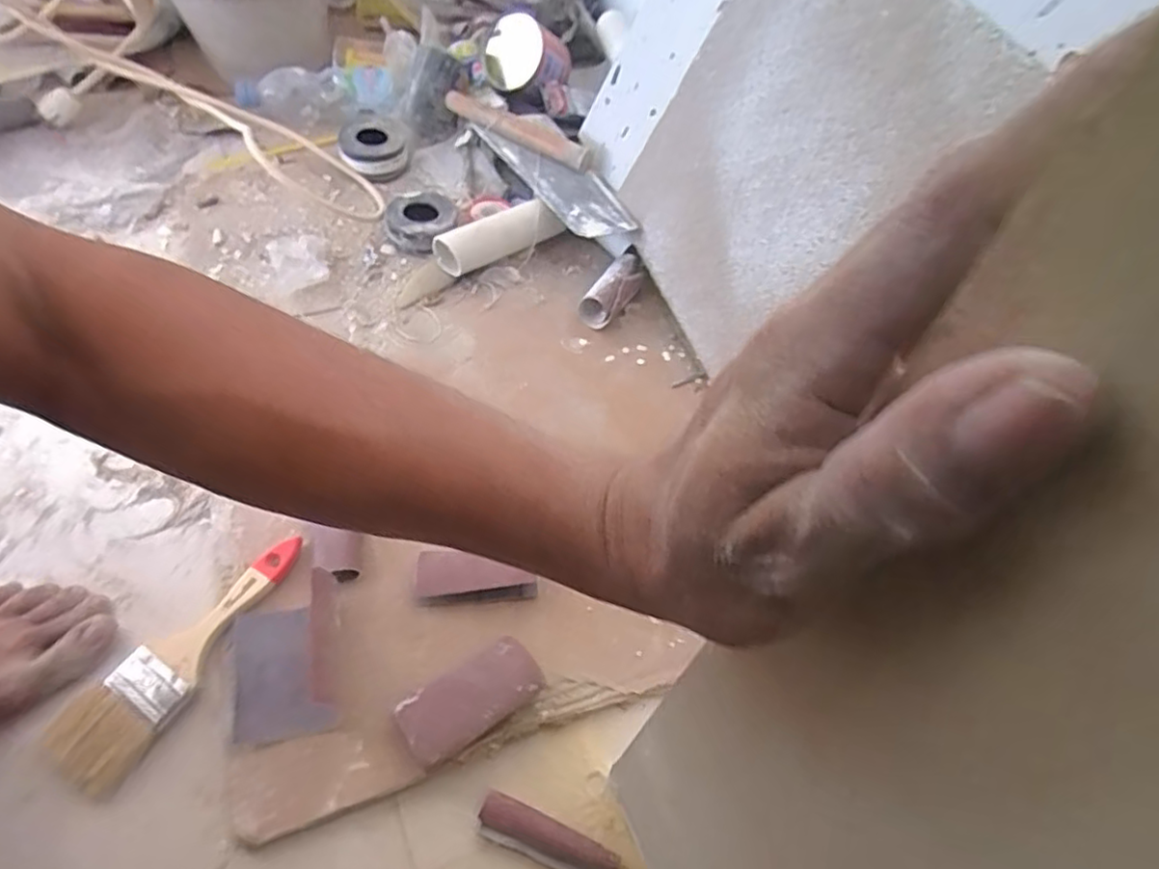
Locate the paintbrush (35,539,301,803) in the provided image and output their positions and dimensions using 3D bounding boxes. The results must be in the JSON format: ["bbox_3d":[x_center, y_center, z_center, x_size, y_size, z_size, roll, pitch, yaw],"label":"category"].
[{"bbox_3d":[-0.301,0.162,0.500,0.060,0.020,0.206,26,55,13],"label":"paintbrush"}]

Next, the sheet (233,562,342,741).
[{"bbox_3d":[-0.216,0.161,0.475,0.080,0.068,0.095,-10,55,-13],"label":"sheet"}]

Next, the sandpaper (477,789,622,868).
[{"bbox_3d":[-0.022,0.278,0.447,0.099,0.015,0.027,20,54,10],"label":"sandpaper"}]

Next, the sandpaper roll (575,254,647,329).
[{"bbox_3d":[0.041,-0.167,0.767,0.047,0.035,0.108,26,56,14],"label":"sandpaper roll"}]

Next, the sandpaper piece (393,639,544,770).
[{"bbox_3d":[-0.080,0.198,0.486,0.102,0.029,0.053,-28,61,-23],"label":"sandpaper piece"}]

